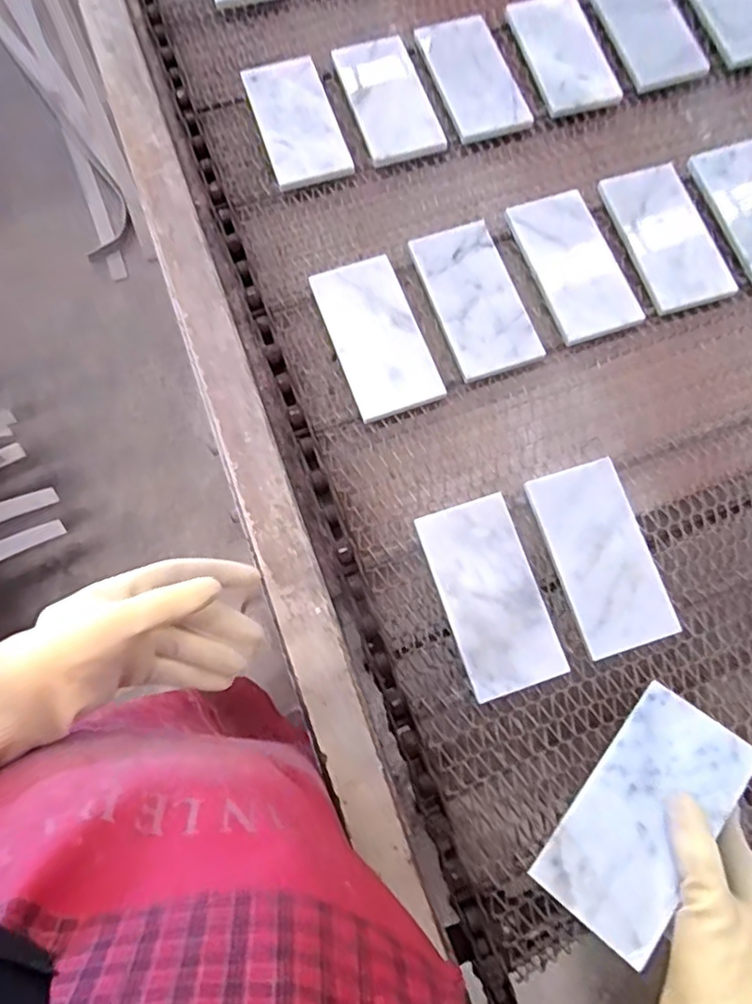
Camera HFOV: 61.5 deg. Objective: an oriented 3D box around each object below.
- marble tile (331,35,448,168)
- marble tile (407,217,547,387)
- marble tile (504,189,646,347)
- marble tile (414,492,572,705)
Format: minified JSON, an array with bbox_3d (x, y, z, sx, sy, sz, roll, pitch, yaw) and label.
[{"bbox_3d":[0.012,-0.432,0.677,0.082,0.013,0.159,-17,70,-5],"label":"marble tile"},{"bbox_3d":[0.094,-0.195,0.605,0.080,0.013,0.161,-16,74,-6],"label":"marble tile"},{"bbox_3d":[0.189,-0.233,0.607,0.073,0.011,0.158,-16,74,-6],"label":"marble tile"},{"bbox_3d":[0.094,0.076,0.521,0.078,0.007,0.155,-19,80,-5],"label":"marble tile"}]

